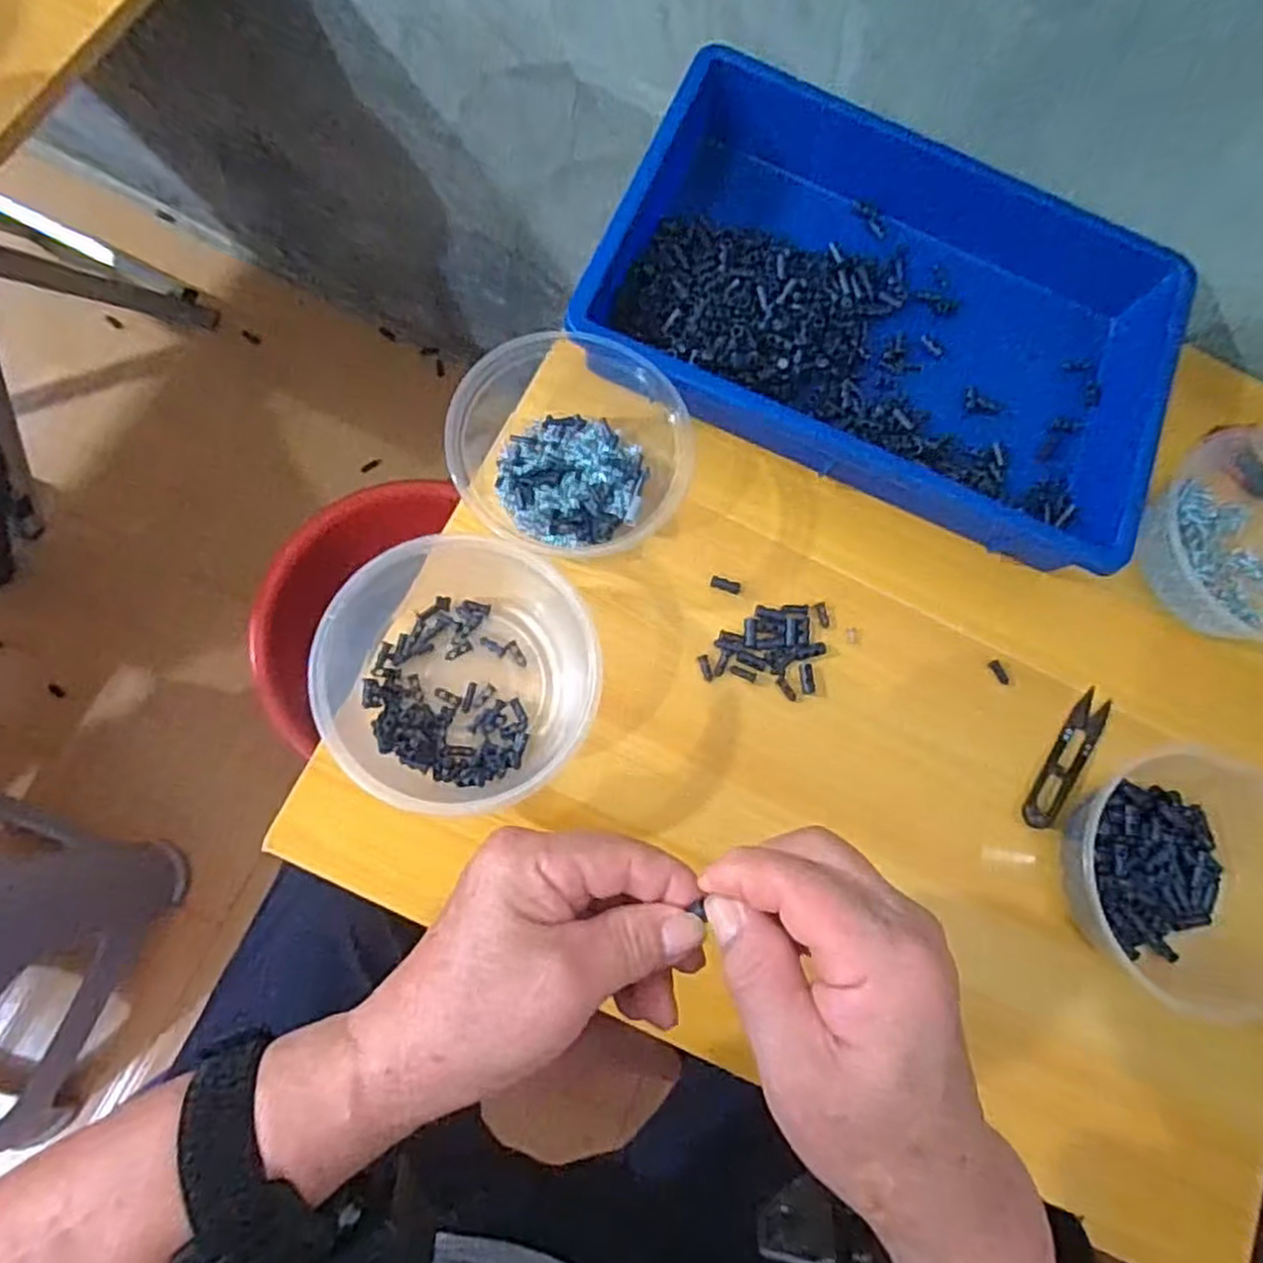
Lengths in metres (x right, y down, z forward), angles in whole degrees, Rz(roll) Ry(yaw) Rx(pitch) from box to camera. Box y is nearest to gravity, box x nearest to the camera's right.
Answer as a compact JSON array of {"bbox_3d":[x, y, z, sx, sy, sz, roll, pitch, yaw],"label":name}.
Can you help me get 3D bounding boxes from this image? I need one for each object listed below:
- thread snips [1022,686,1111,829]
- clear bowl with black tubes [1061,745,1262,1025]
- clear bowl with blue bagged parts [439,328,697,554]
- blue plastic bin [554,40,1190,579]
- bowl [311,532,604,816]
[{"bbox_3d":[0.275,0.079,0.478,0.021,0.008,0.099,39,74,0],"label":"thread snips"},{"bbox_3d":[0.319,0.139,0.448,0.149,0.057,0.146,2,77,-10],"label":"clear bowl with black tubes"},{"bbox_3d":[-0.033,-0.111,0.459,0.134,0.053,0.128,33,75,1],"label":"clear bowl with blue bagged parts"},{"bbox_3d":[0.169,-0.216,0.505,0.364,0.062,0.259,21,75,-5],"label":"blue plastic bin"},{"bbox_3d":[-0.092,0.020,0.423,0.148,0.059,0.147,2,77,-10],"label":"bowl"}]

